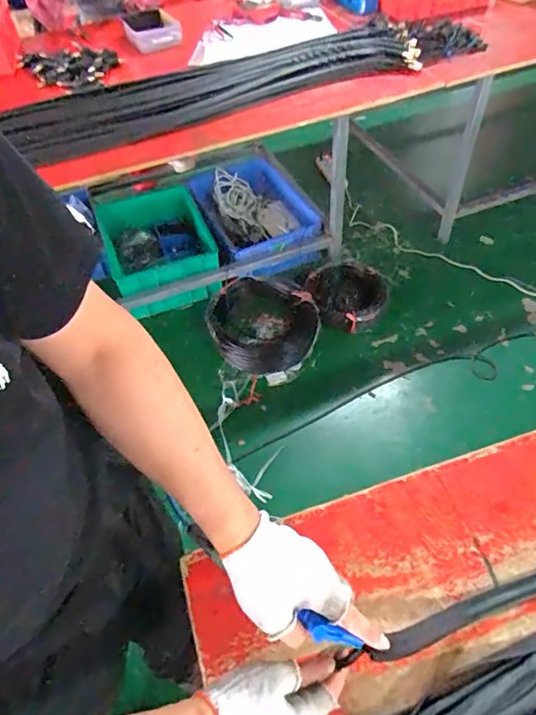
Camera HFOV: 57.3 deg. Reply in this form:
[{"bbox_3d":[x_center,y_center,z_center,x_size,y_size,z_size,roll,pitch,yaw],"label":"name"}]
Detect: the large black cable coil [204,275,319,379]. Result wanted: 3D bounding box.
[{"bbox_3d":[-0.019,-0.135,1.860,0.399,0.095,0.415,-3,51,3],"label":"large black cable coil"}]

